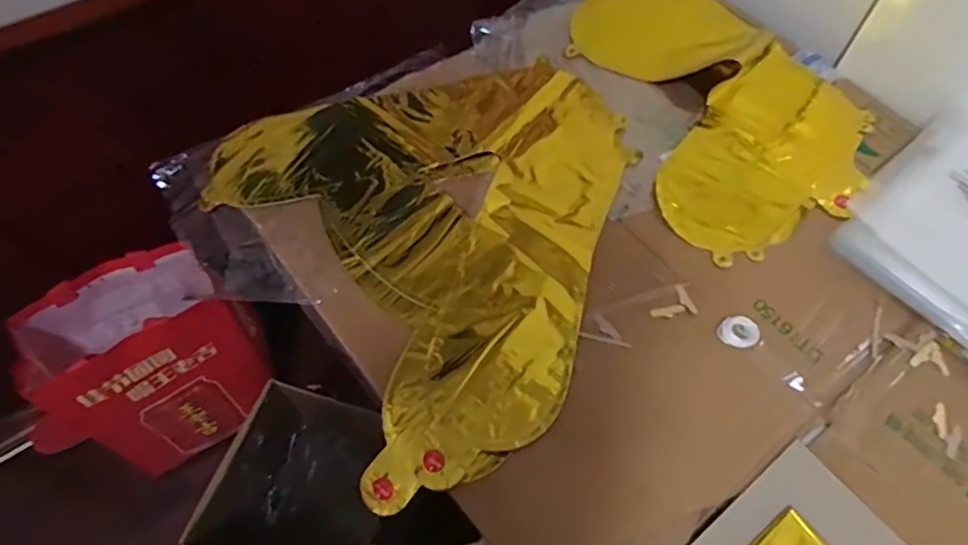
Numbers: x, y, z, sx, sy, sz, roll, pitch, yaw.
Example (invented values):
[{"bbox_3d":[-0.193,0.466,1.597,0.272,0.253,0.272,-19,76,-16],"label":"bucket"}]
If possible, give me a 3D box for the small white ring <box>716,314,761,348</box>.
[{"bbox_3d":[0.197,0.046,0.473,0.031,0.007,0.026,-26,63,-17],"label":"small white ring"}]

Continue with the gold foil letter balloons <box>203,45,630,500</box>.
[{"bbox_3d":[-0.016,-0.052,0.531,0.342,0.011,0.372,-29,64,-18],"label":"gold foil letter balloons"}]

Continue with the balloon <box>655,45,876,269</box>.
[{"bbox_3d":[0.272,-0.113,0.574,0.150,0.011,0.272,30,62,16],"label":"balloon"}]

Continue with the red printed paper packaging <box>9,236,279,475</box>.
[{"bbox_3d":[-0.540,0.146,1.052,0.311,0.343,0.181,-30,64,-19],"label":"red printed paper packaging"}]

